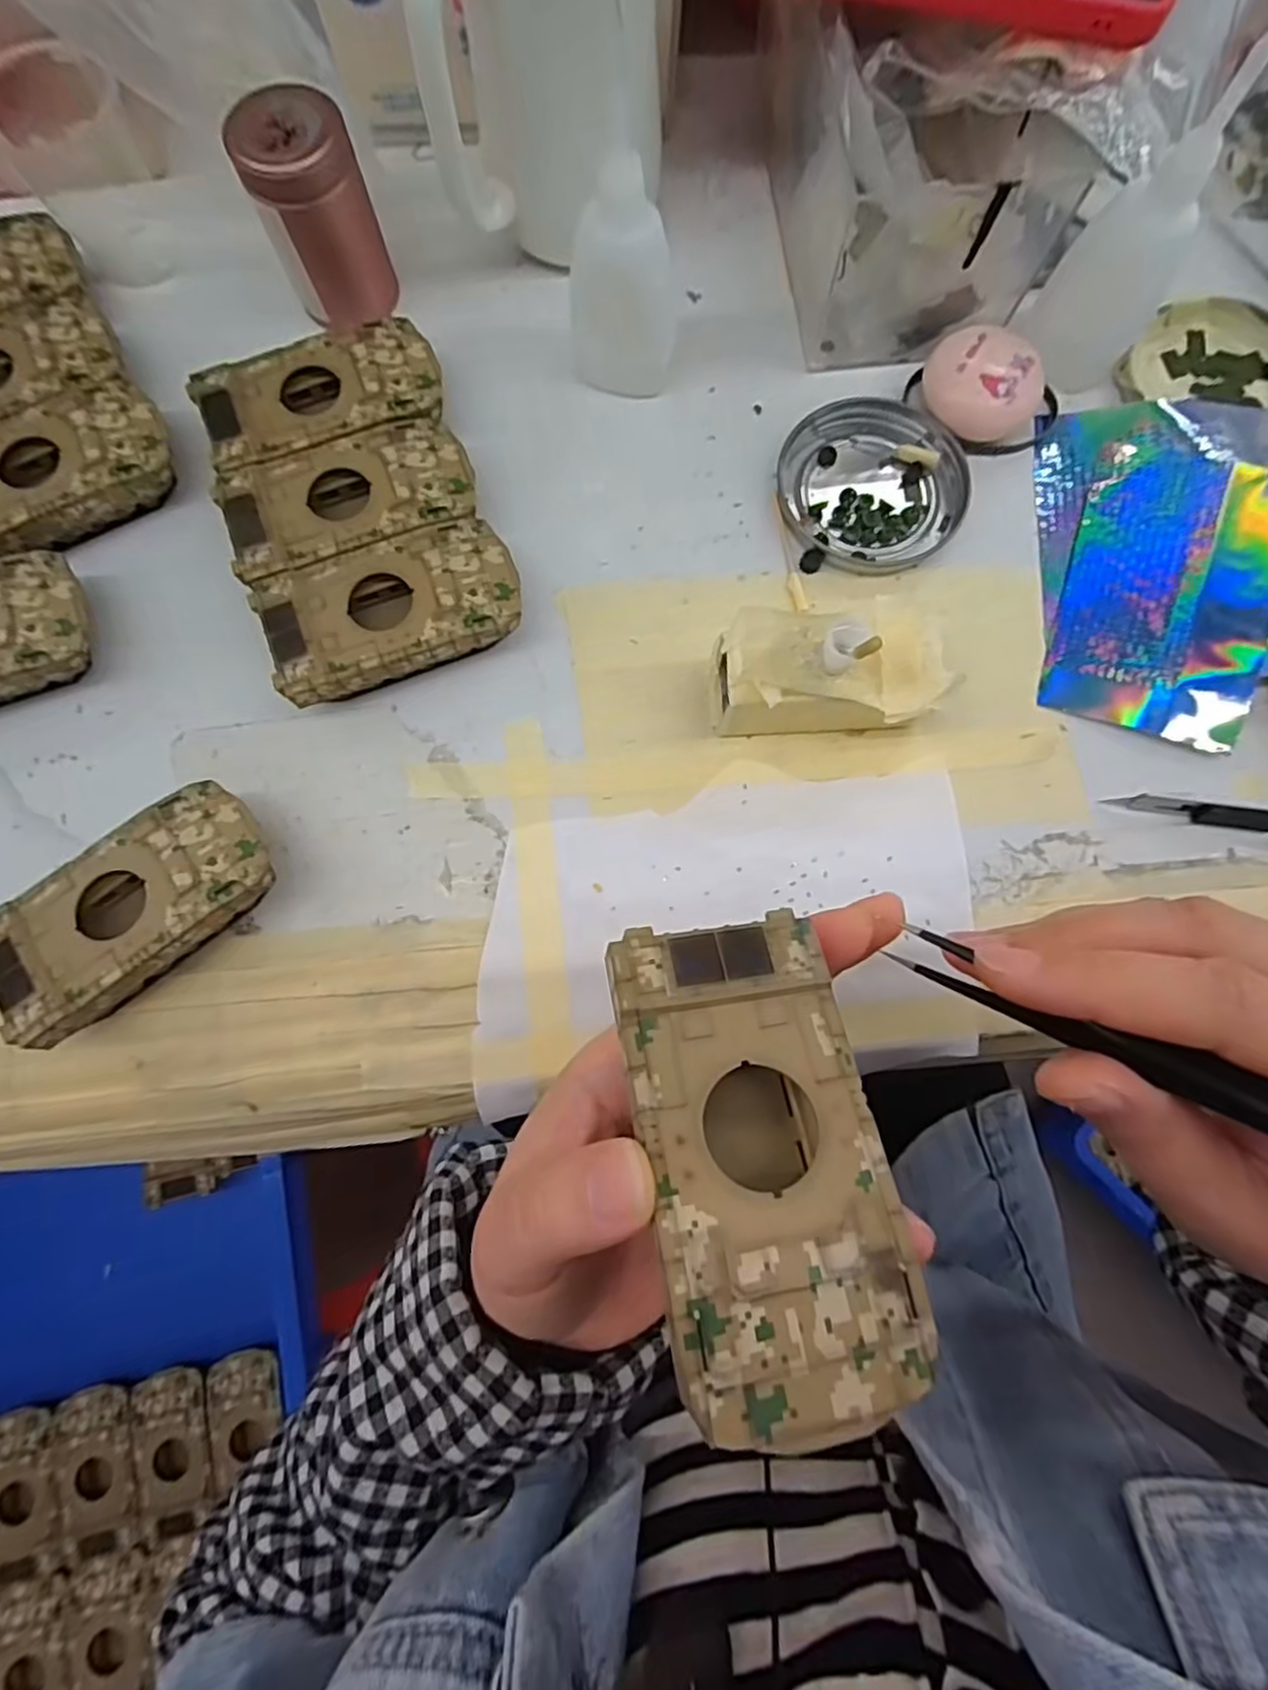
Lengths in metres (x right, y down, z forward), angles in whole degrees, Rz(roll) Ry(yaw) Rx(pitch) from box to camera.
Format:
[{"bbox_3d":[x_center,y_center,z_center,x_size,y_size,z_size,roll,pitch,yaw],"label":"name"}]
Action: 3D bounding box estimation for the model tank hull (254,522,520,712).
[{"bbox_3d":[-0.093,-0.090,0.273,0.095,0.025,0.052,-20,79,-4],"label":"model tank hull"}]

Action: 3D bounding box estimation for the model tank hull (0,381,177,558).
[{"bbox_3d":[-0.239,-0.153,0.284,0.093,0.021,0.055,-27,80,-5],"label":"model tank hull"}]

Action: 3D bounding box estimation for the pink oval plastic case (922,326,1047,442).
[{"bbox_3d":[0.147,-0.195,0.294,0.040,0.021,0.045,-29,80,-5],"label":"pink oval plastic case"}]

